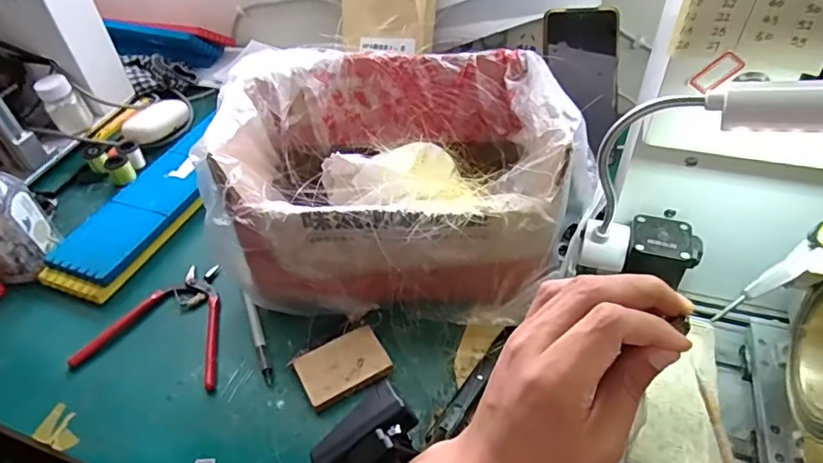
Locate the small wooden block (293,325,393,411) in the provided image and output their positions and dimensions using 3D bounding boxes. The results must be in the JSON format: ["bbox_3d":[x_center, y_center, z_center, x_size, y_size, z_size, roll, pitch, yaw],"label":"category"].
[{"bbox_3d":[-0.058,0.113,0.442,0.072,0.011,0.050,-21,48,-16],"label":"small wooden block"}]

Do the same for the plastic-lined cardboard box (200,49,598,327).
[{"bbox_3d":[-0.013,-0.049,0.478,0.282,0.148,0.201,-1,46,3],"label":"plastic-lined cardboard box"}]

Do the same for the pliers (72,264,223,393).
[{"bbox_3d":[-0.220,0.081,0.493,0.131,0.018,0.123,6,46,10],"label":"pliers"}]

